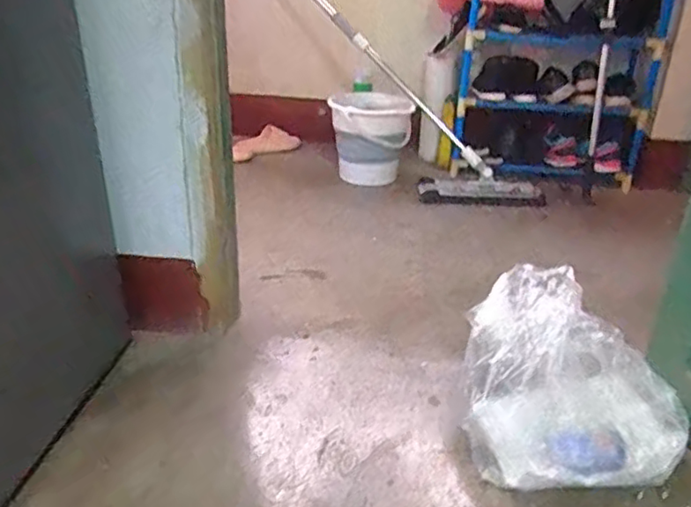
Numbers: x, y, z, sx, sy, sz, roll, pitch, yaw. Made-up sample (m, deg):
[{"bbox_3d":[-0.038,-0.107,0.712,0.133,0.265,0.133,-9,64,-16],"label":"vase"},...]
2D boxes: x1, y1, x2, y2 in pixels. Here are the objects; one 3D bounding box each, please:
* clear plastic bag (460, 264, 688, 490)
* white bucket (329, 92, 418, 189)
[{"bbox_3d":[0.332,0.177,0.922,0.295,0.183,0.322,5,28,5],"label":"clear plastic bag"},{"bbox_3d":[0.083,-0.358,1.870,0.237,0.240,0.214,5,28,5],"label":"white bucket"}]

